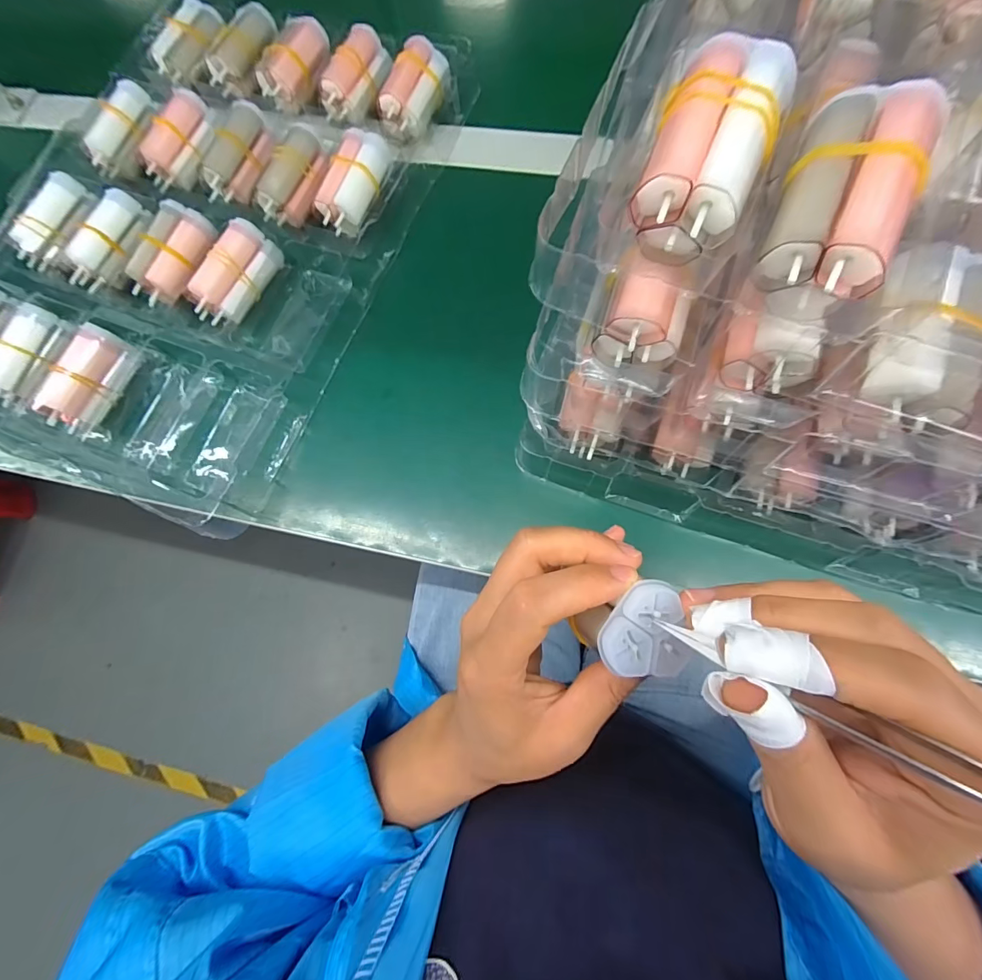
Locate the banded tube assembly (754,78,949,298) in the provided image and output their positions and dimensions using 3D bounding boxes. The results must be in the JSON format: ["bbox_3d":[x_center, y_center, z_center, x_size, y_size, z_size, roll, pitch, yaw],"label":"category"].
[{"bbox_3d":[0.112,-0.095,0.135,0.035,0.022,0.065,25,79,10],"label":"banded tube assembly"}]

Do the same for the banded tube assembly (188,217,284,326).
[{"bbox_3d":[-0.175,-0.146,0.286,0.026,0.025,0.068,28,80,11],"label":"banded tube assembly"}]

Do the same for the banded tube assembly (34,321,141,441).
[{"bbox_3d":[-0.254,-0.070,0.264,0.026,0.020,0.067,18,78,9],"label":"banded tube assembly"}]

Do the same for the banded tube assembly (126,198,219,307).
[{"bbox_3d":[-0.219,-0.162,0.289,0.028,0.021,0.070,21,79,10],"label":"banded tube assembly"}]

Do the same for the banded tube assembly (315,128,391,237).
[{"bbox_3d":[-0.096,-0.215,0.294,0.032,0.018,0.068,23,92,5],"label":"banded tube assembly"}]

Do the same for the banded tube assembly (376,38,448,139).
[{"bbox_3d":[-0.056,-0.297,0.317,0.035,0.028,0.066,21,78,10],"label":"banded tube assembly"}]

